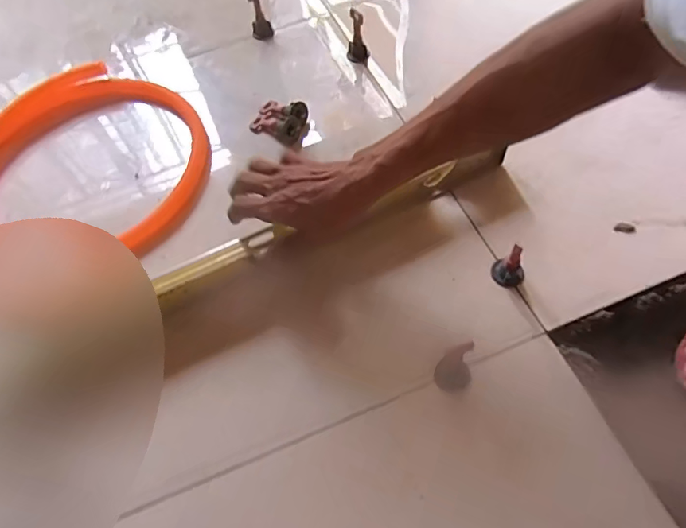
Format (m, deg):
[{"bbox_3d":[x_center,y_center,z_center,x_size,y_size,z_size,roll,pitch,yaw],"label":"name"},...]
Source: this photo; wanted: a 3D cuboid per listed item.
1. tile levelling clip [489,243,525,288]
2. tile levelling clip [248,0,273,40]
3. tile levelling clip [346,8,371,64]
[{"bbox_3d":[0.174,-0.002,0.488,0.033,0.060,0.029,21,63,16],"label":"tile levelling clip"},{"bbox_3d":[-0.125,-0.375,0.719,0.030,0.069,0.035,-10,59,-2],"label":"tile levelling clip"},{"bbox_3d":[0.022,-0.322,0.684,0.032,0.075,0.026,-1,60,3],"label":"tile levelling clip"}]

